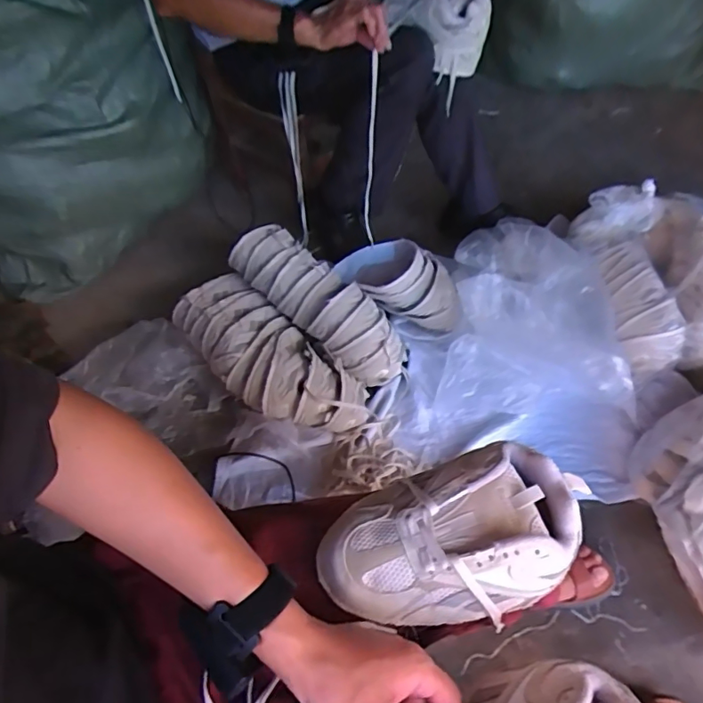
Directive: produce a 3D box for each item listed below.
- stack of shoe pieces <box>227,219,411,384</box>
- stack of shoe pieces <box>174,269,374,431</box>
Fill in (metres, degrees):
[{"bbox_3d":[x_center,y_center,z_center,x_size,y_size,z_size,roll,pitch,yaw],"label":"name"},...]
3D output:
[{"bbox_3d":[-0.067,-0.098,1.022,0.405,0.119,0.122,39,66,21],"label":"stack of shoe pieces"},{"bbox_3d":[-0.165,0.013,0.986,0.184,0.092,0.434,-39,64,-23],"label":"stack of shoe pieces"}]

